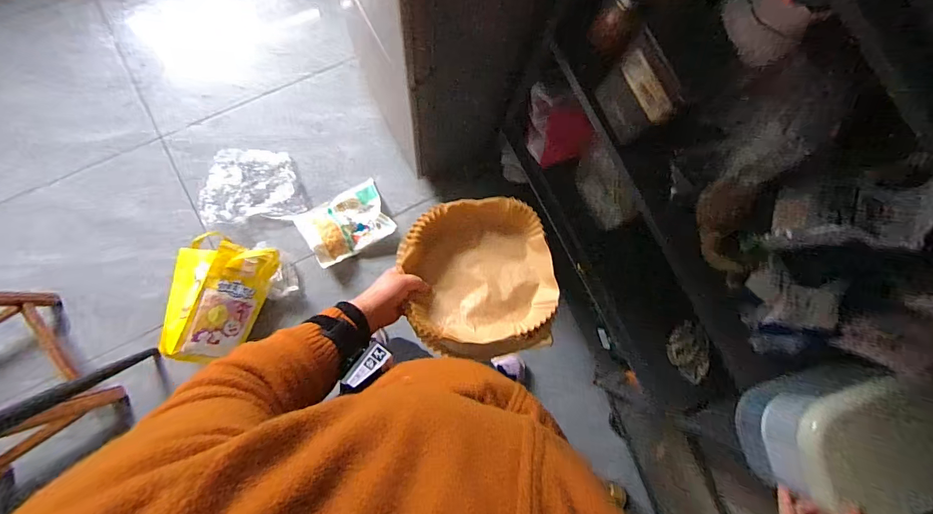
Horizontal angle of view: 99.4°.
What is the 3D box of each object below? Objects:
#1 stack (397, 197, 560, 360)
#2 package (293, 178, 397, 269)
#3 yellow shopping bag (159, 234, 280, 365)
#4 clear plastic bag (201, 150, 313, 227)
[{"bbox_3d":[0.018,0.033,0.596,0.212,0.078,0.232,-11,85,-5],"label":"stack"},{"bbox_3d":[-0.409,-0.119,1.358,0.292,0.063,0.214,-32,87,-7],"label":"package"},{"bbox_3d":[-0.794,0.121,1.228,0.287,0.132,0.377,15,83,-3],"label":"yellow shopping bag"},{"bbox_3d":[-0.725,-0.248,1.351,0.321,0.054,0.258,-5,85,-5],"label":"clear plastic bag"}]

